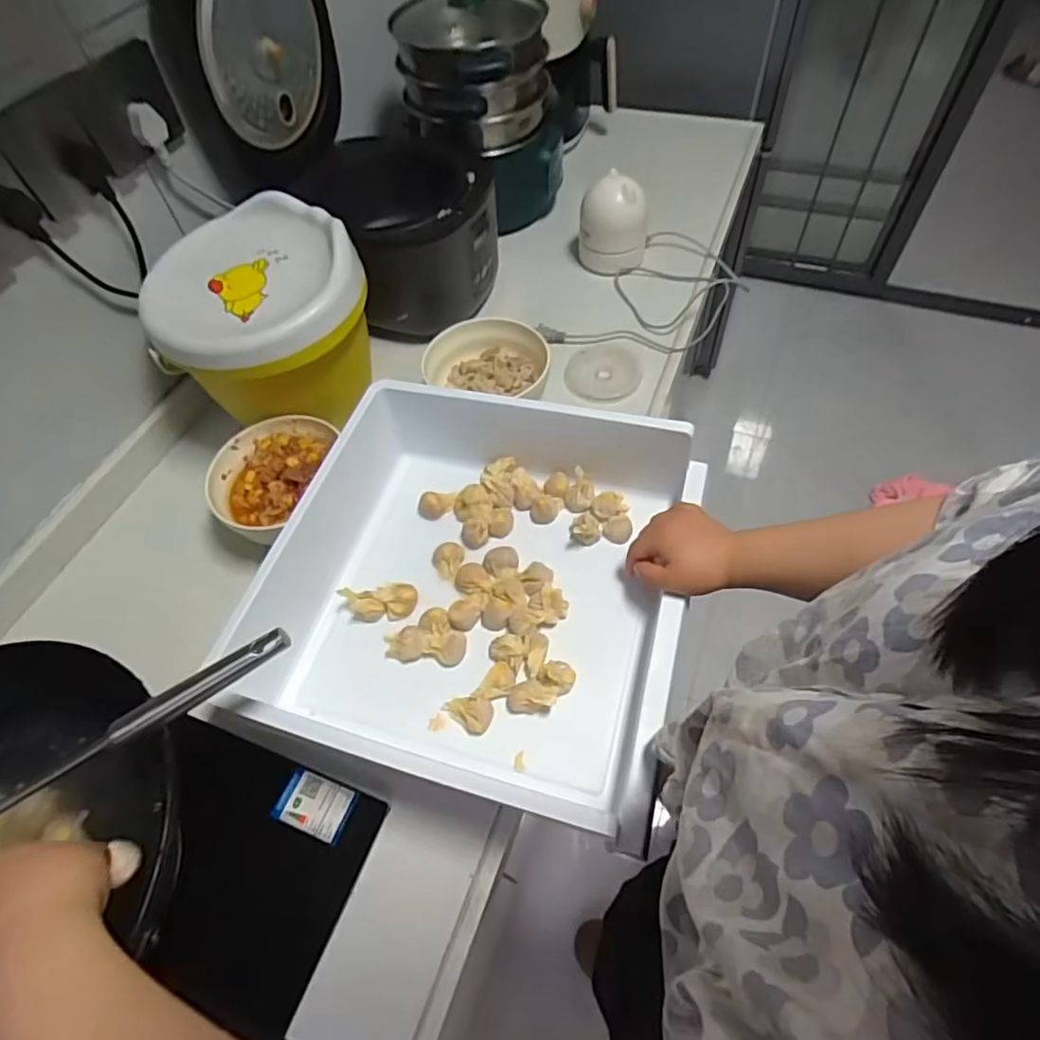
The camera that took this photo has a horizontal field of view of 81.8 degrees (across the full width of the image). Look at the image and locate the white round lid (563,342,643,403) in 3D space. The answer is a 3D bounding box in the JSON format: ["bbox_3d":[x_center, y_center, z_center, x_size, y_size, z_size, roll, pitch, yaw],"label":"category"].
[{"bbox_3d":[0.113,-0.203,0.811,0.100,0.017,0.117,8,57,9],"label":"white round lid"}]

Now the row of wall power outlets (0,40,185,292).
[{"bbox_3d":[-0.448,-0.334,0.571,0.024,0.098,0.334,18,59,15],"label":"row of wall power outlets"}]

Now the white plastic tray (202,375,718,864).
[{"bbox_3d":[-0.034,0.062,0.581,0.350,0.115,0.383,9,57,10],"label":"white plastic tray"}]

